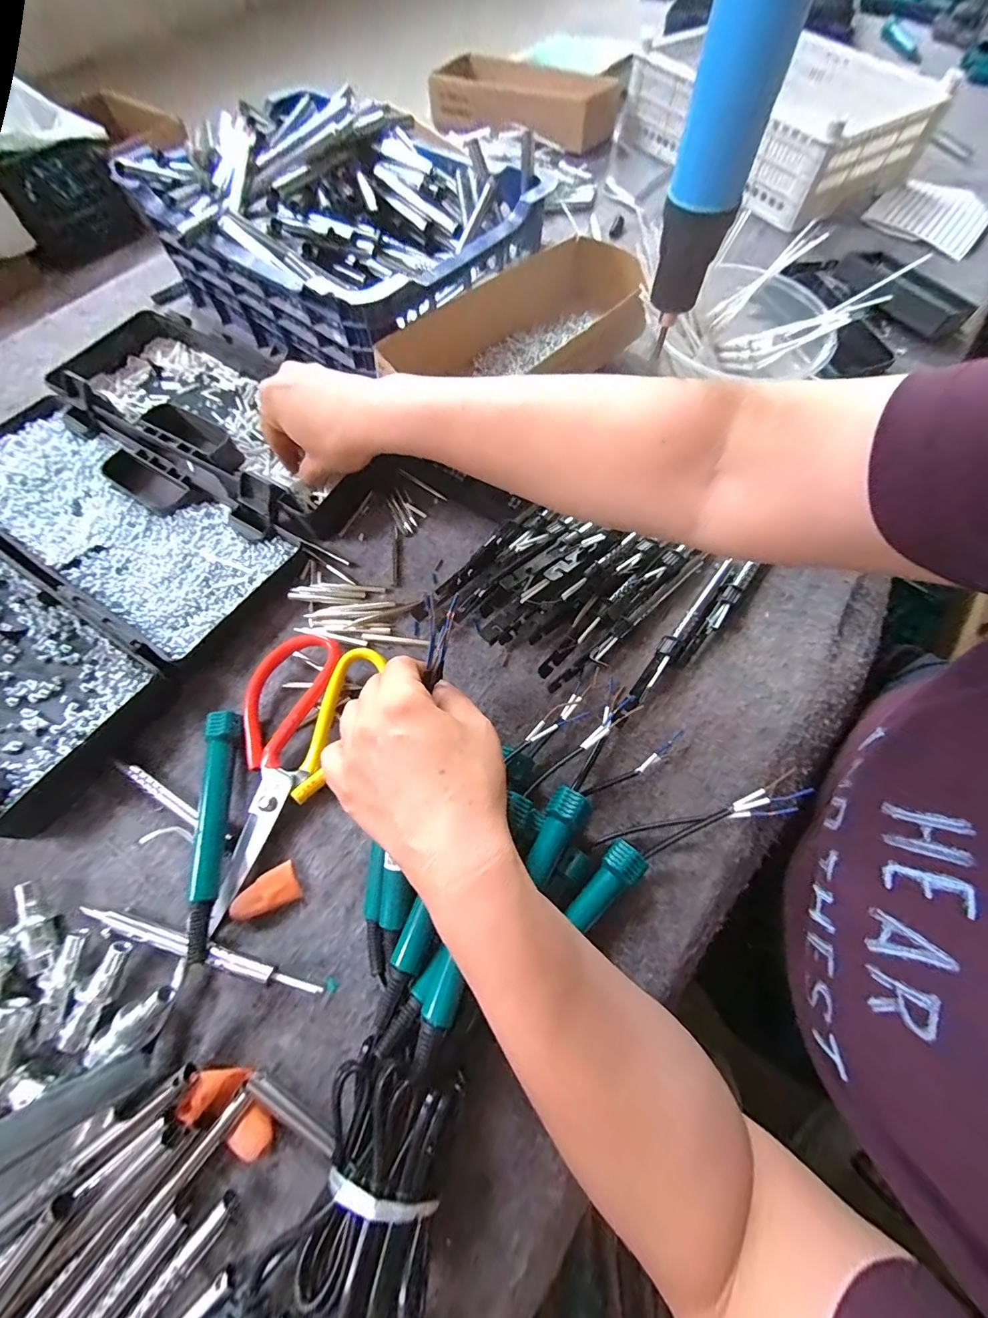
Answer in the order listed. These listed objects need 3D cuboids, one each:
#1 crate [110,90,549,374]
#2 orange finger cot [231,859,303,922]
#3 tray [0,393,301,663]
[{"bbox_3d":[-0.155,-0.417,0.469,0.338,0.125,0.280,41,72,15],"label":"crate"},{"bbox_3d":[-0.144,0.147,0.286,0.037,0.011,0.022,-25,70,-12],"label":"orange finger cot"},{"bbox_3d":[-0.341,-0.132,0.399,0.333,0.023,0.133,31,70,11],"label":"tray"}]

